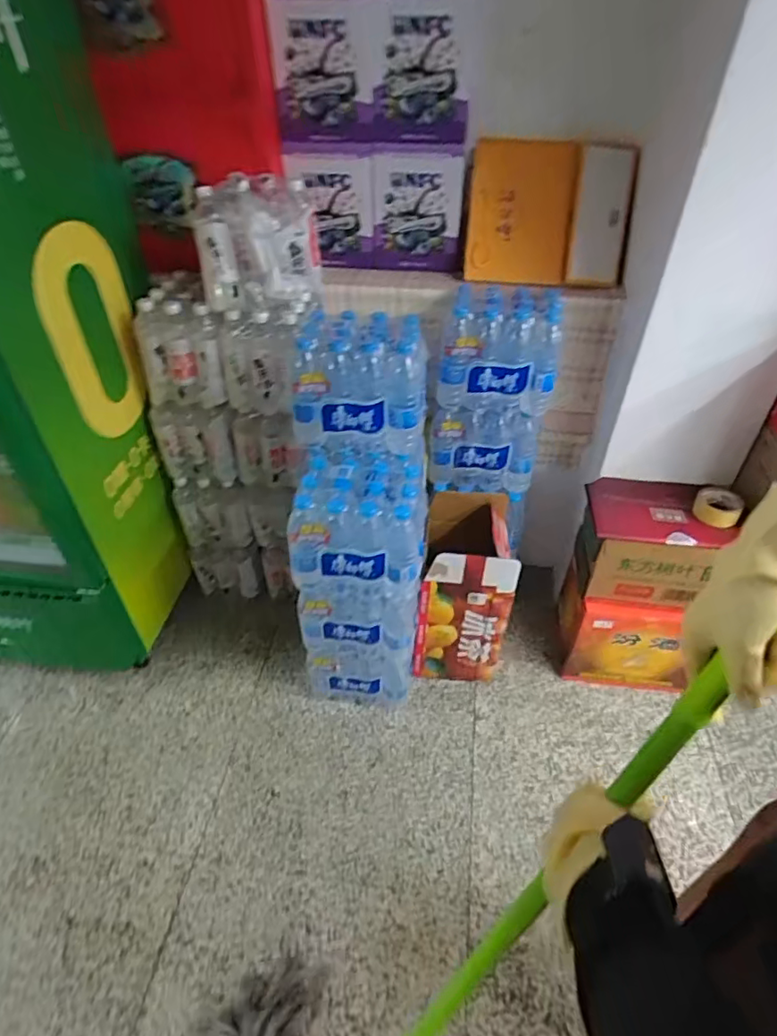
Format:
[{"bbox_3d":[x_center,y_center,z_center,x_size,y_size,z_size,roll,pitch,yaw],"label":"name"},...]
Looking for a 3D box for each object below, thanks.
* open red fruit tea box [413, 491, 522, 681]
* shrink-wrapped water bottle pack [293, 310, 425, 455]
[{"bbox_3d":[0.189,0.186,1.471,0.211,0.478,0.265,3,41,3],"label":"open red fruit tea box"},{"bbox_3d":[-0.061,-0.272,1.151,0.259,0.234,0.167,-2,42,-2],"label":"shrink-wrapped water bottle pack"}]

